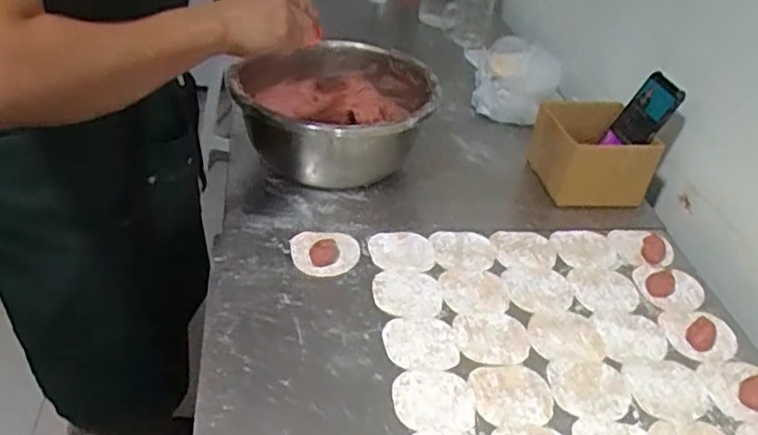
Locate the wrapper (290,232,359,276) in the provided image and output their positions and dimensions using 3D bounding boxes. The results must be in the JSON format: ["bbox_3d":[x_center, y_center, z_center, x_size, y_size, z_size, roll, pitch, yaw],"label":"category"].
[{"bbox_3d":[-0.065,0.042,0.789,0.081,0.017,0.073,-3,39,-11],"label":"wrapper"}]

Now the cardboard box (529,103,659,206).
[{"bbox_3d":[0.304,-0.092,0.946,0.130,0.094,0.155,-2,39,-10],"label":"cardboard box"}]

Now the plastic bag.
[{"bbox_3d":[0.224,-0.230,1.104,0.157,0.126,0.147,14,39,10],"label":"plastic bag"}]

